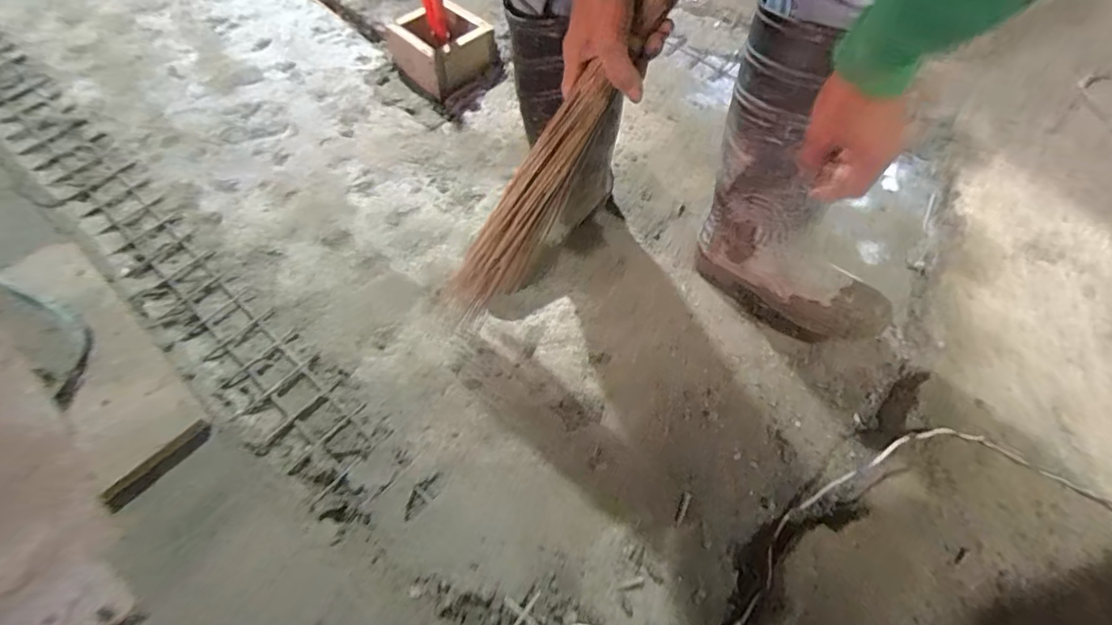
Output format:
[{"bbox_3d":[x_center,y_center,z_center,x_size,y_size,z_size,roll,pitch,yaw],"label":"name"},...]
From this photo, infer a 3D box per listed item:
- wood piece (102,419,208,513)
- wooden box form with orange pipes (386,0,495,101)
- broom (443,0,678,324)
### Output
[{"bbox_3d":[-0.459,0.175,0.585,0.019,0.023,0.117,26,45,14],"label":"wood piece"},{"bbox_3d":[-0.239,-0.573,0.941,0.164,0.240,0.185,-40,68,-19],"label":"wooden box form with orange pipes"},{"bbox_3d":[-0.005,-0.143,0.526,0.063,0.449,0.044,-4,55,-39],"label":"broom"}]

